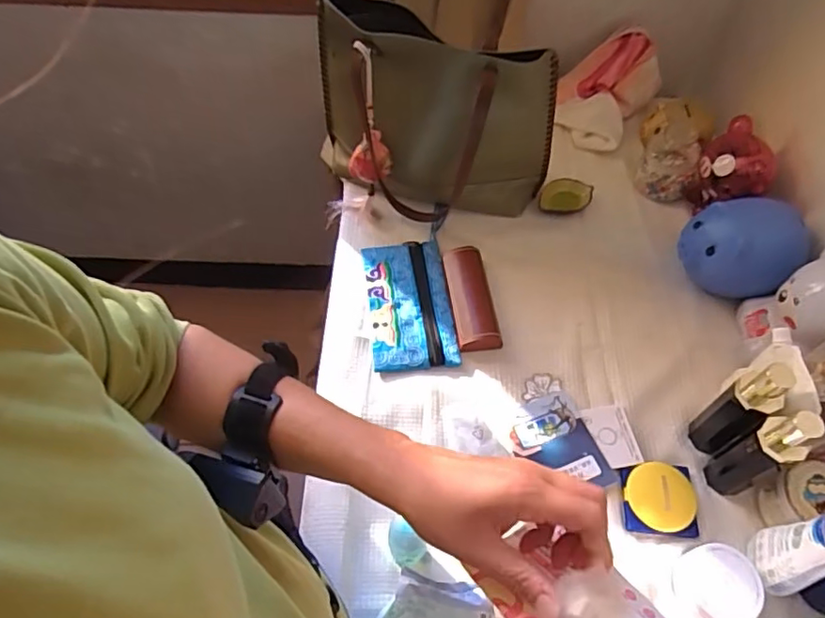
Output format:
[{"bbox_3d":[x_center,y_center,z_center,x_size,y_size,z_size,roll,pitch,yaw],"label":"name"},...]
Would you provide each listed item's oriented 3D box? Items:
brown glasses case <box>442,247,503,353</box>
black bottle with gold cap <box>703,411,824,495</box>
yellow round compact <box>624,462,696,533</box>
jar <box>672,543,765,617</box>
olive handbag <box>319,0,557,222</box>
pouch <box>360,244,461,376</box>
[{"bbox_3d":[0.078,-0.018,0.815,0.059,0.033,0.157,-8,59,-7],"label":"brown glasses case"},{"bbox_3d":[0.384,0.155,0.634,0.049,0.168,0.046,1,58,-1],"label":"black bottle with gold cap"},{"bbox_3d":[0.289,0.217,0.680,0.071,0.023,0.076,1,58,-1],"label":"yellow round compact"},{"bbox_3d":[0.324,0.297,0.625,0.077,0.046,0.076,1,58,-1],"label":"jar"},{"bbox_3d":[0.021,-0.250,0.810,0.333,0.285,0.118,17,59,9],"label":"olive handbag"},{"bbox_3d":[-0.005,-0.009,0.818,0.113,0.013,0.202,-5,59,-5],"label":"pouch"}]

